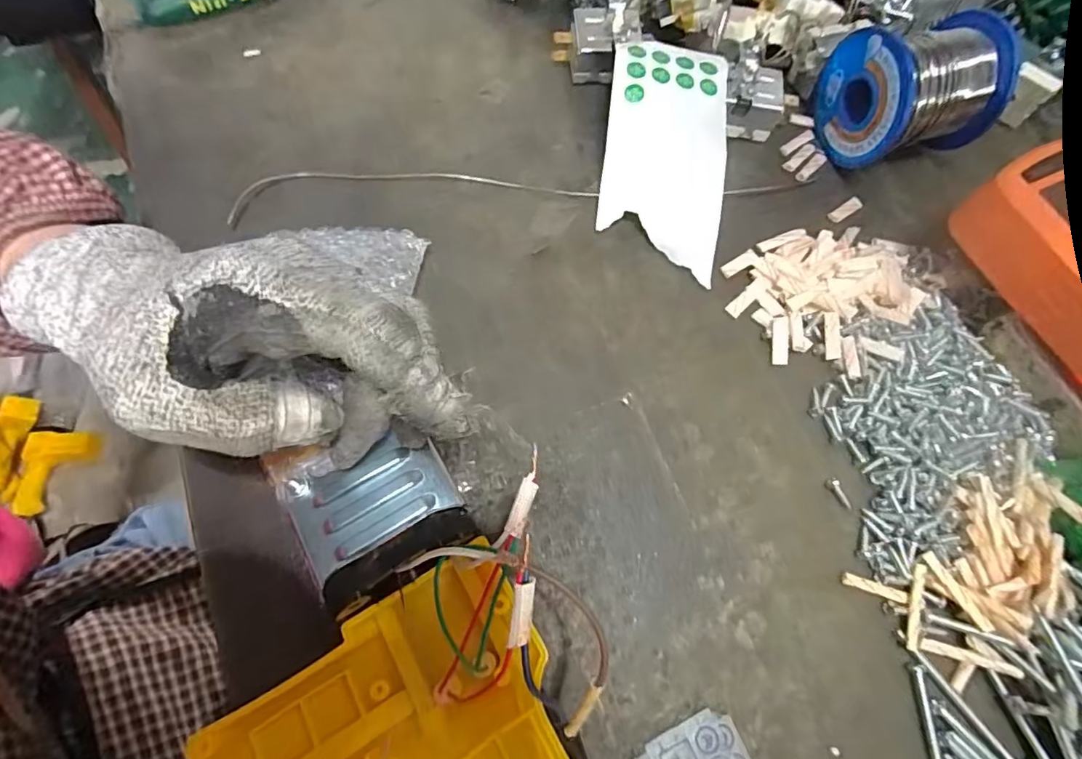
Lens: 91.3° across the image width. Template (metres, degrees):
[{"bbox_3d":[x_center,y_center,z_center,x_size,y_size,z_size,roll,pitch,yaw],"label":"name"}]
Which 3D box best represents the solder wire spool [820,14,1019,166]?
[{"bbox_3d":[0.194,-0.149,0.275,0.071,0.056,0.054,-11,72,-4],"label":"solder wire spool"}]

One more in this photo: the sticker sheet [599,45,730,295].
[{"bbox_3d":[0.064,-0.115,0.274,0.063,0.009,0.116,5,90,-4],"label":"sticker sheet"}]

